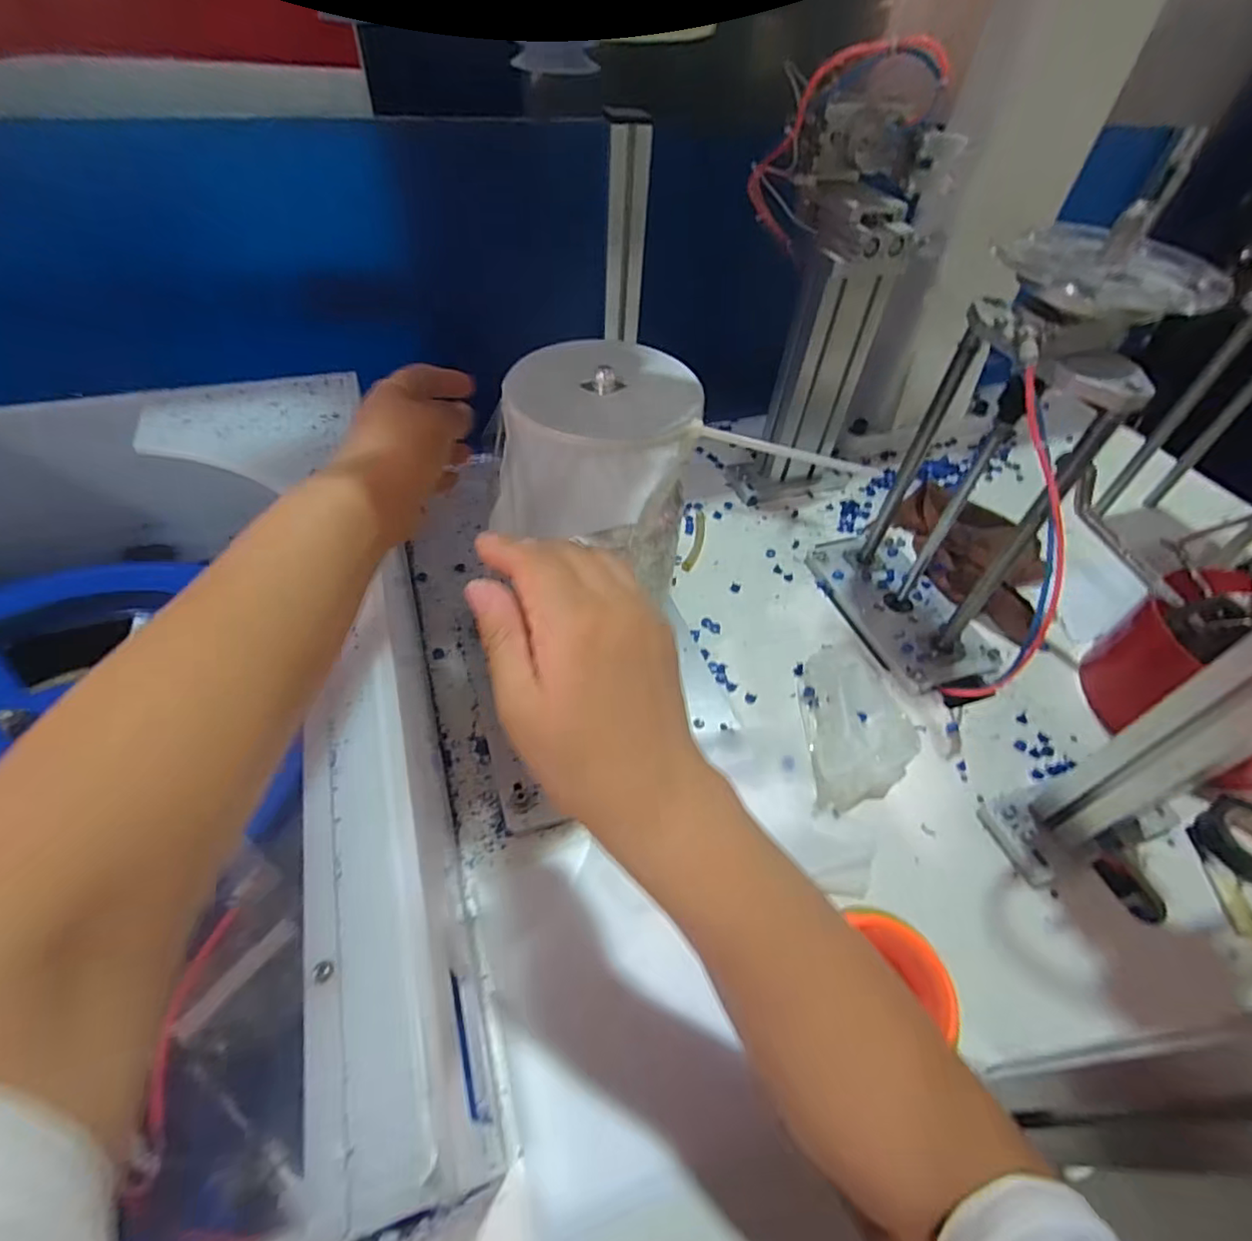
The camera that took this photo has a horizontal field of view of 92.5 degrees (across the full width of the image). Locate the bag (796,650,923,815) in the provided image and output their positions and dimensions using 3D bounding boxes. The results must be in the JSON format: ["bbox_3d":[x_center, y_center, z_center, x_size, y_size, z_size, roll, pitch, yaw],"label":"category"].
[{"bbox_3d":[0.208,0.083,0.520,0.094,0.047,0.163,6,49,0],"label":"bag"}]

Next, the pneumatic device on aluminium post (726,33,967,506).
[{"bbox_3d":[0.192,-0.319,0.628,0.168,0.404,0.126,14,50,6],"label":"pneumatic device on aluminium post"}]

